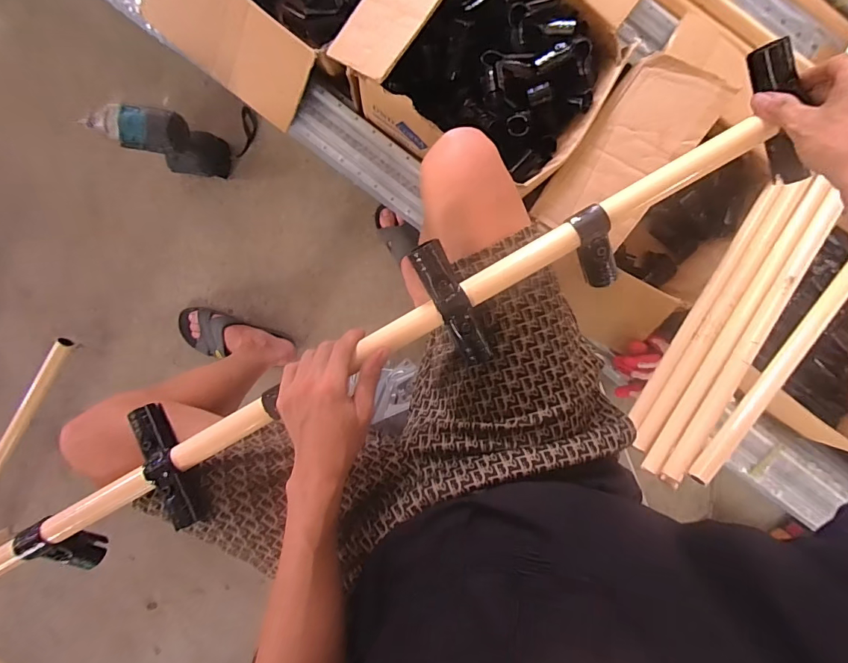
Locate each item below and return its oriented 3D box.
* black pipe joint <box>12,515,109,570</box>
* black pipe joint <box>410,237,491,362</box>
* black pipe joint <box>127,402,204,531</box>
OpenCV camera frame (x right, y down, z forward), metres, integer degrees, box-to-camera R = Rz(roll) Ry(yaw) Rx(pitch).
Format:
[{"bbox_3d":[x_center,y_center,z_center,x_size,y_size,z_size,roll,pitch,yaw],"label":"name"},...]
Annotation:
[{"bbox_3d":[-0.396,0.239,0.483,0.039,0.028,0.102,-20,140,4],"label":"black pipe joint"},{"bbox_3d":[0.031,-0.027,0.443,0.032,0.036,0.134,-28,98,5],"label":"black pipe joint"},{"bbox_3d":[-0.268,0.139,0.456,0.029,0.034,0.131,-27,82,5],"label":"black pipe joint"}]

